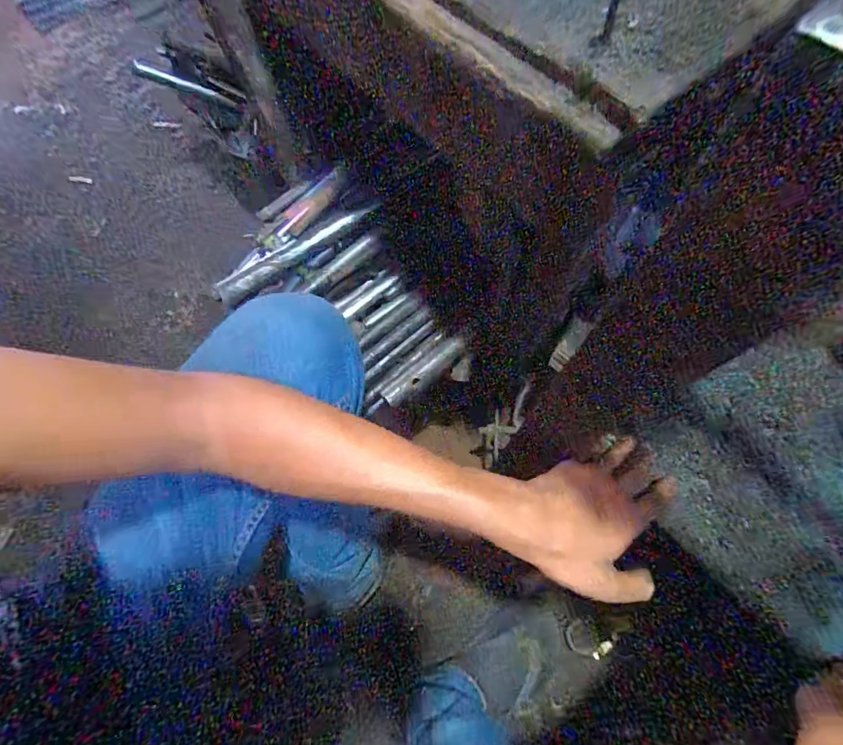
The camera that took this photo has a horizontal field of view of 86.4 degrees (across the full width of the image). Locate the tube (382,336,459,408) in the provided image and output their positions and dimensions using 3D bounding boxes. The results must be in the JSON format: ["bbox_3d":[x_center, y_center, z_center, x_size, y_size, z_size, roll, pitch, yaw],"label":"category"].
[{"bbox_3d":[0.001,0.001,0.515,0.104,0.020,0.020,-36,72,-10],"label":"tube"}]

